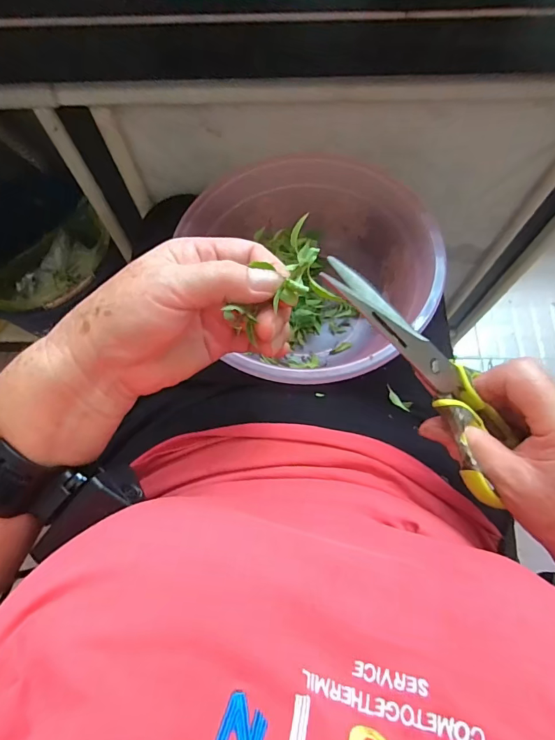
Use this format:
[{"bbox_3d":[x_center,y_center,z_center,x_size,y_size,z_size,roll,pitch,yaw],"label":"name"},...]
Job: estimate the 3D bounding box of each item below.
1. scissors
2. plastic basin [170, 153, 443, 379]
[{"bbox_3d":[0.086,0.005,0.248,0.173,0.021,0.054,45,74,-18],"label":"scissors"},{"bbox_3d":[0.028,-0.099,0.451,0.254,0.103,0.257,0,70,1],"label":"plastic basin"}]

